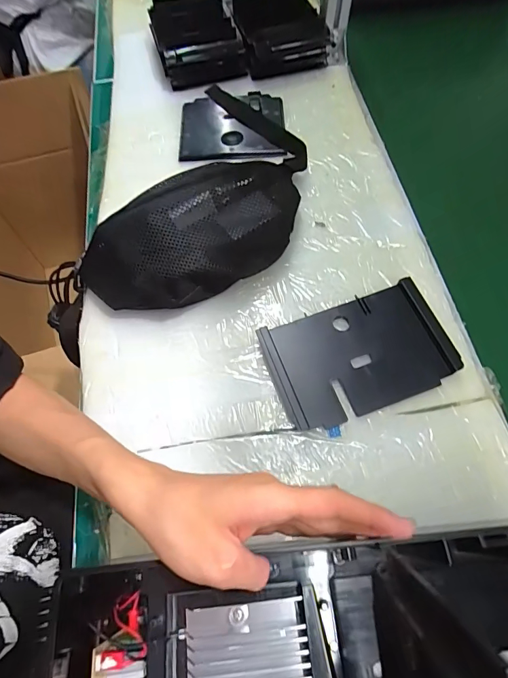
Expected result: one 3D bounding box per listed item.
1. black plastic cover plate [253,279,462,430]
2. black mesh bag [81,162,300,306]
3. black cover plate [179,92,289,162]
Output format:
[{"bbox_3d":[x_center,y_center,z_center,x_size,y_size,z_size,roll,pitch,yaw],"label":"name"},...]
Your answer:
[{"bbox_3d":[0.113,0.016,0.418,0.187,0.013,0.120,-18,65,-6],"label":"black plastic cover plate"},{"bbox_3d":[-0.061,-0.112,0.443,0.279,0.089,0.119,-23,66,-8],"label":"black mesh bag"},{"bbox_3d":[-0.034,-0.324,0.587,0.155,0.012,0.144,-3,65,2],"label":"black cover plate"}]

